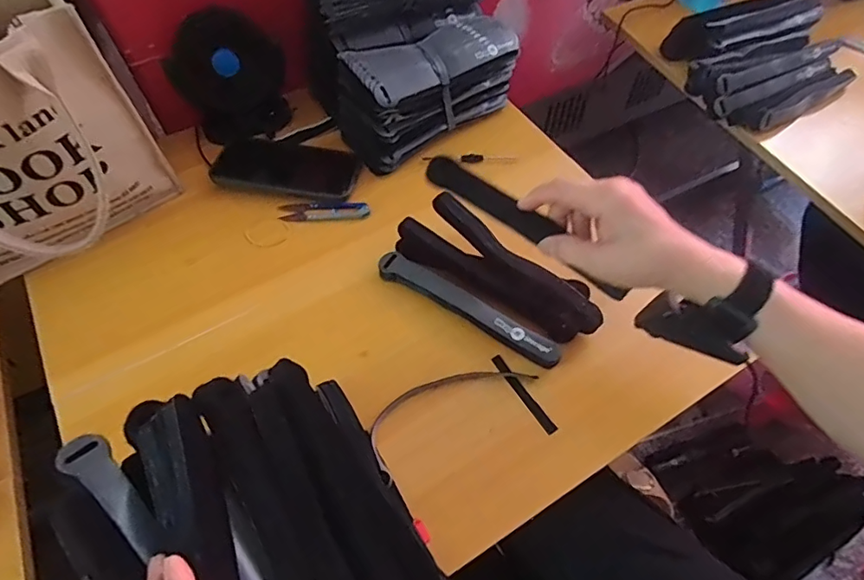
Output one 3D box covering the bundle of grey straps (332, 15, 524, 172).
[{"bbox_3d":[-0.008,-0.249,0.613,0.207,0.093,0.104,-35,65,-20],"label":"bundle of grey straps"}]

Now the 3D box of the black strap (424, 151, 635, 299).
[{"bbox_3d":[0.081,-0.060,0.436,0.199,0.013,0.031,36,64,13],"label":"black strap"}]

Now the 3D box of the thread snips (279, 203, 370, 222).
[{"bbox_3d":[-0.121,-0.088,0.575,0.100,0.008,0.023,2,58,0],"label":"thread snips"}]

